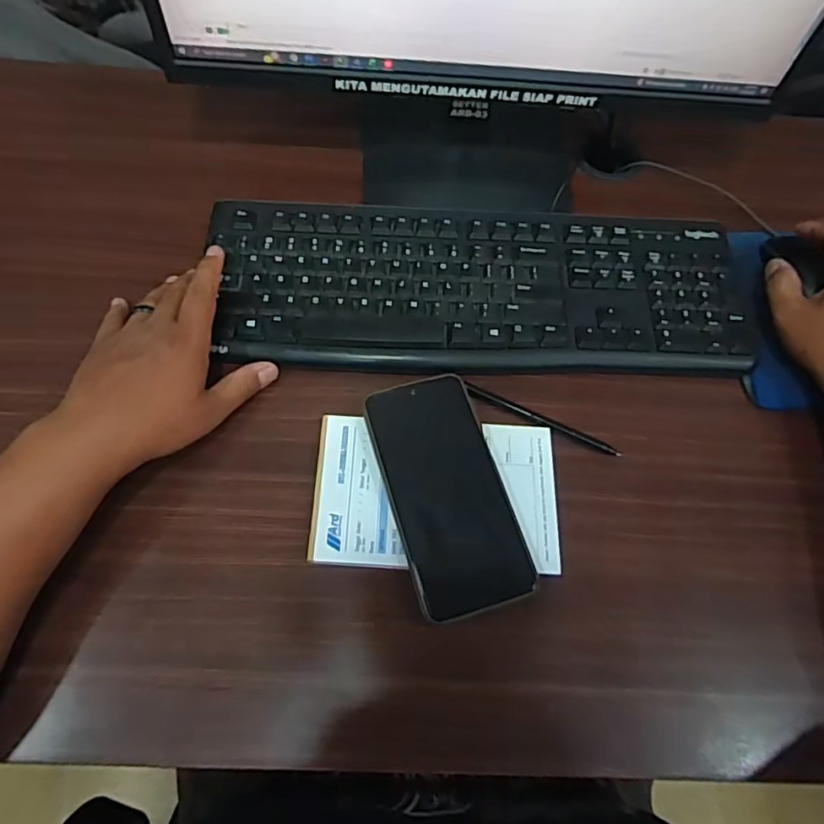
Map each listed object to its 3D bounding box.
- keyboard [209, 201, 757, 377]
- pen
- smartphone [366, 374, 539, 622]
[{"bbox_3d":[0.059,-0.103,0.466,0.416,0.016,0.152,1,66,-3],"label":"keyboard"},{"bbox_3d":[0.097,0.006,0.429,0.123,0.010,0.009,25,67,8],"label":"pen"},{"bbox_3d":[0.023,0.054,0.396,0.077,0.016,0.161,-14,68,-9],"label":"smartphone"}]

